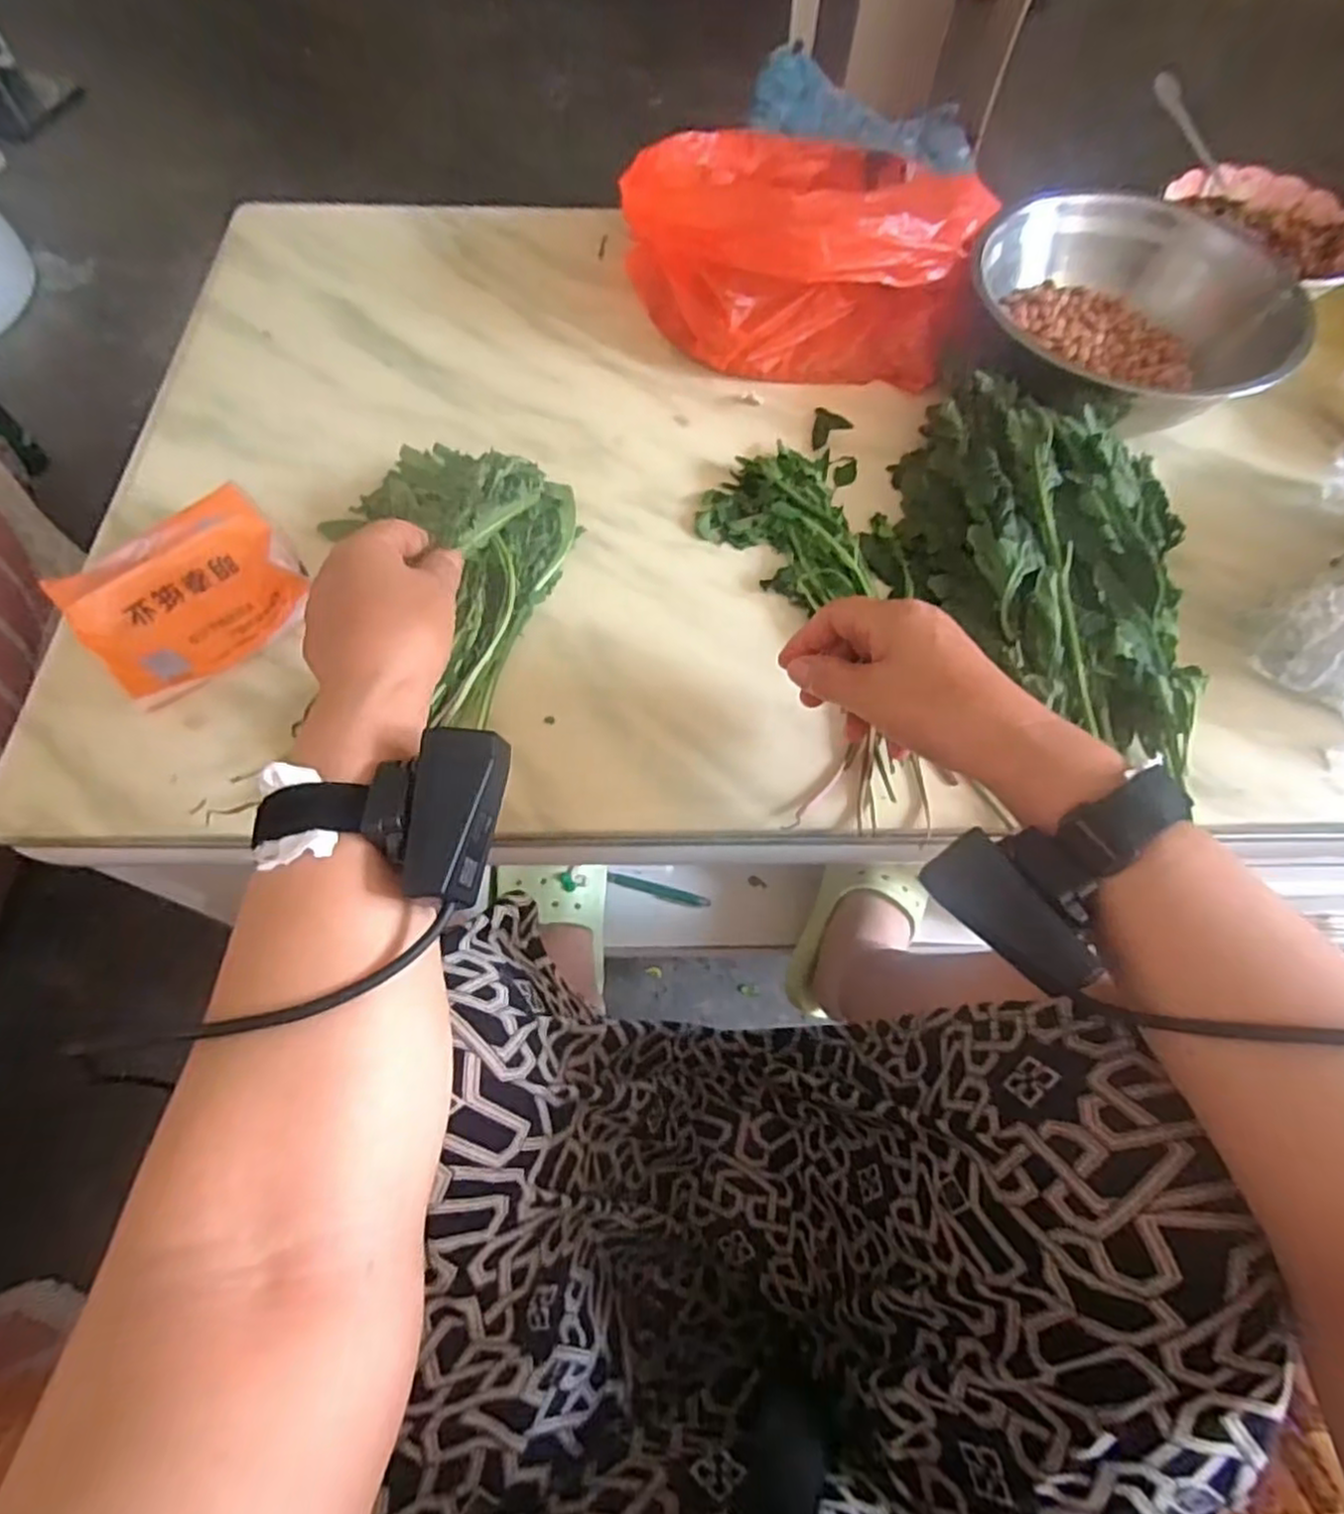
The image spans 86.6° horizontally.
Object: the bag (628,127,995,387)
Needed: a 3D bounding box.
[{"bbox_3d":[0.105,-0.427,0.582,0.268,0.115,0.219,18,65,6],"label":"bag"}]

